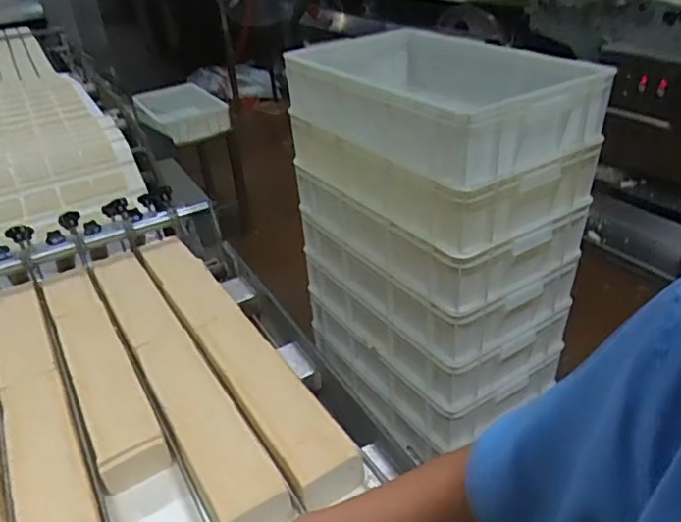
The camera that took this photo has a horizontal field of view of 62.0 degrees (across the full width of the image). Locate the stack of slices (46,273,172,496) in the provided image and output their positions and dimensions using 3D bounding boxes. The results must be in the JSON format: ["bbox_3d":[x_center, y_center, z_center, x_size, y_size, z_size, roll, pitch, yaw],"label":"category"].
[{"bbox_3d":[-0.351,0.153,0.833,0.081,0.079,0.499,-21,35,-24],"label":"stack of slices"}]

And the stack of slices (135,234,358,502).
[{"bbox_3d":[-0.164,0.110,0.838,0.094,0.049,0.603,-22,35,-25],"label":"stack of slices"}]

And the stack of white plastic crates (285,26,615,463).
[{"bbox_3d":[0.210,-0.037,1.470,0.404,0.907,0.655,-20,35,-23],"label":"stack of white plastic crates"}]

